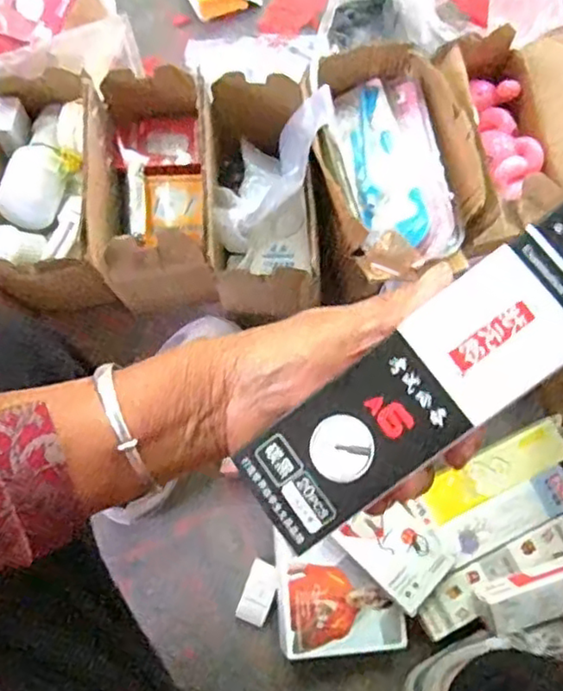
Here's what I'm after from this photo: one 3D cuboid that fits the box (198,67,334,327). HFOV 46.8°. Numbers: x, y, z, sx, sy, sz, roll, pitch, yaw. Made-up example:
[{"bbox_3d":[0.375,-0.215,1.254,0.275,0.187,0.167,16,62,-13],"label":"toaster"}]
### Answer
[{"bbox_3d":[-0.012,-0.162,0.656,0.126,0.141,0.209,-1,78,1],"label":"box"}]

